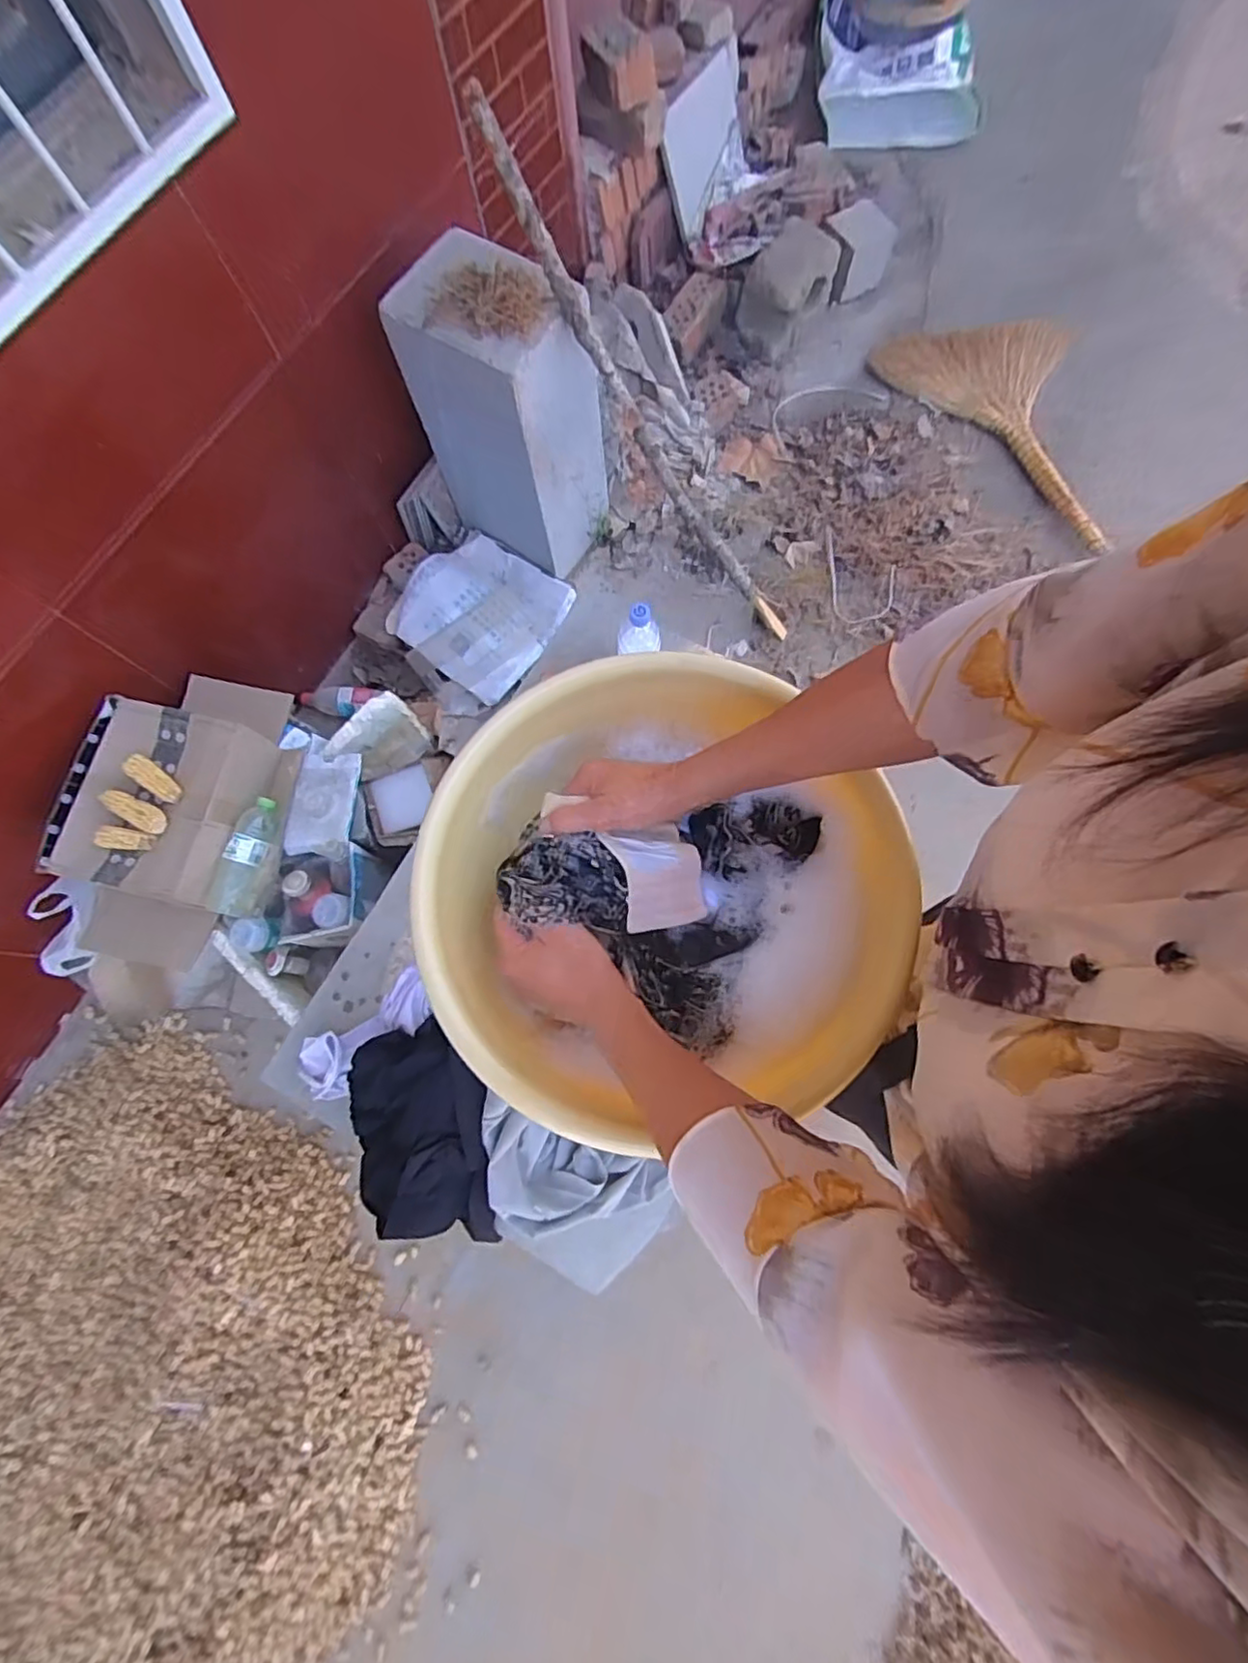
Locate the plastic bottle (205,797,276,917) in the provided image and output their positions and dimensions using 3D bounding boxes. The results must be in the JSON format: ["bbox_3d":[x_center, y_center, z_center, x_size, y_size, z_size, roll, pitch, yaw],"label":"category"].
[{"bbox_3d":[-0.658,0.045,1.119,0.059,0.058,0.212,14,76,8],"label":"plastic bottle"}]

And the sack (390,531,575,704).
[{"bbox_3d":[-0.358,-0.561,1.604,0.341,0.104,0.369,36,80,13],"label":"sack"}]

